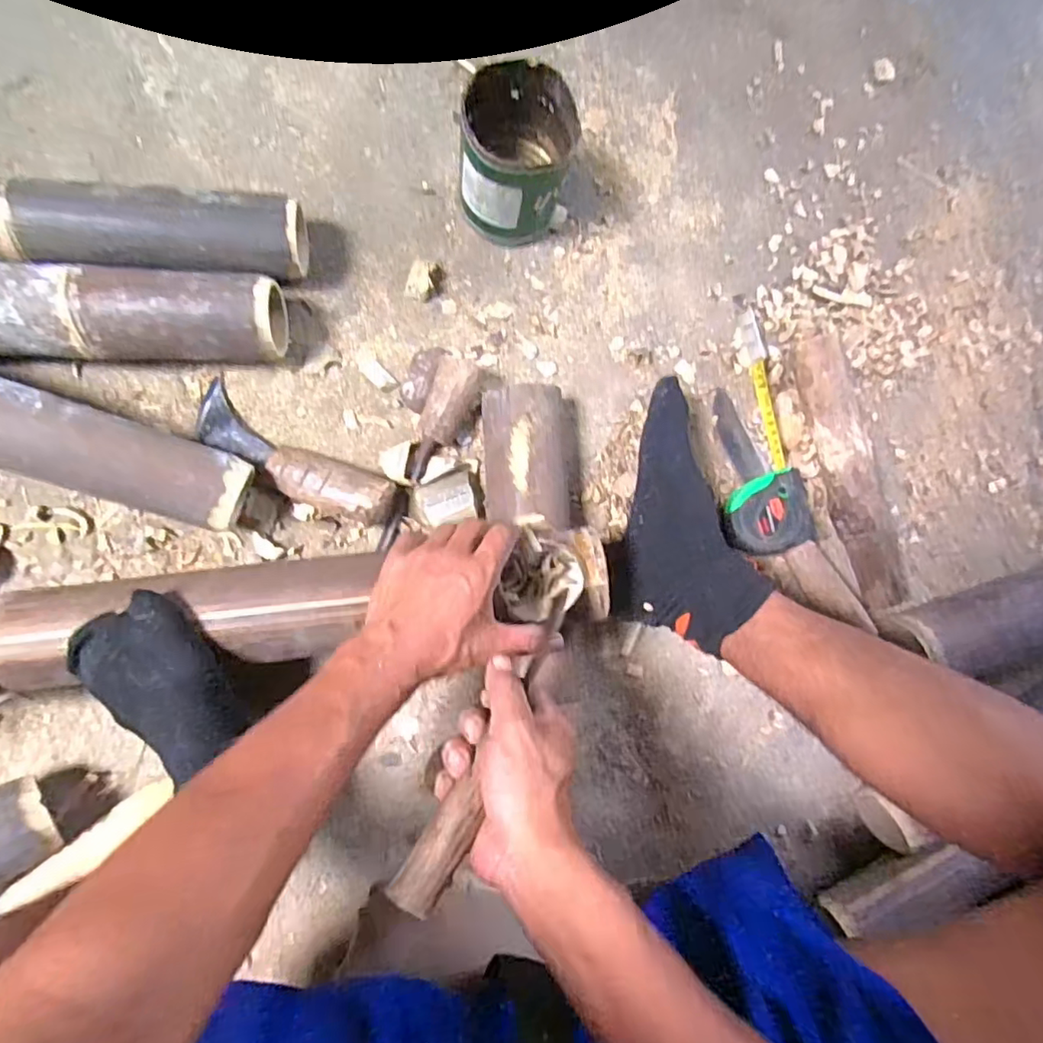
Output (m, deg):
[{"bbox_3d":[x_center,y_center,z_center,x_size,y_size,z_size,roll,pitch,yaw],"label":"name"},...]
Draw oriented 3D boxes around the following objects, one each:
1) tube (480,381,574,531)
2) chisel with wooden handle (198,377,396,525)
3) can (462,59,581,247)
[{"bbox_3d":[0.004,-0.057,0.572,0.081,0.063,0.133,-2,87,-9],"label":"tube"},{"bbox_3d":[-0.210,-0.056,0.542,0.199,0.045,0.057,30,83,-7],"label":"chisel with wooden handle"},{"bbox_3d":[-0.006,-0.330,0.554,0.094,0.125,0.103,1,86,-9],"label":"can"}]

